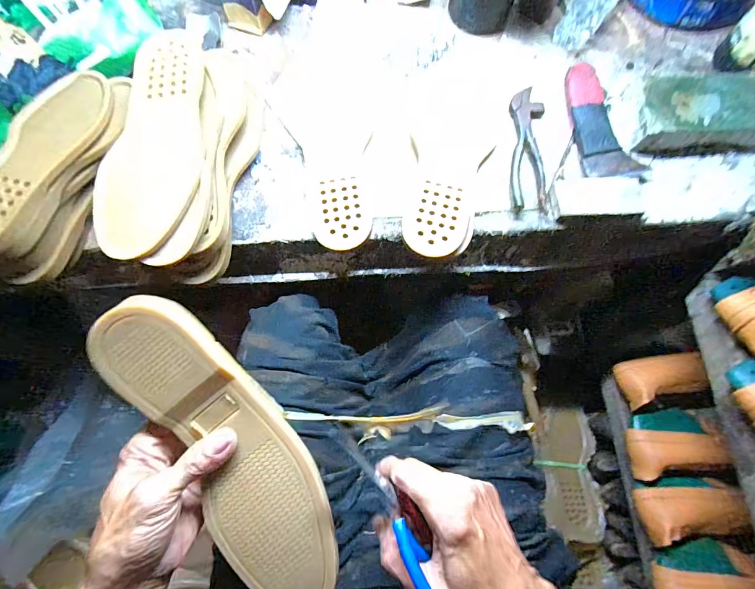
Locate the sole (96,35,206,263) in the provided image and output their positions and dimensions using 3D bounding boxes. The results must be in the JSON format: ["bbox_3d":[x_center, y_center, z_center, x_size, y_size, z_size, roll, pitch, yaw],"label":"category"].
[{"bbox_3d":[-0.247,-0.185,0.412,0.097,0.023,0.303,2,75,-1],"label":"sole"}]

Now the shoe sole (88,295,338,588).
[{"bbox_3d":[-0.120,0.124,0.290,0.097,0.030,0.267,-32,92,-9],"label":"shoe sole"}]

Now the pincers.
[{"bbox_3d":[0.198,-0.196,0.475,0.044,0.014,0.186,6,75,0],"label":"pincers"}]

